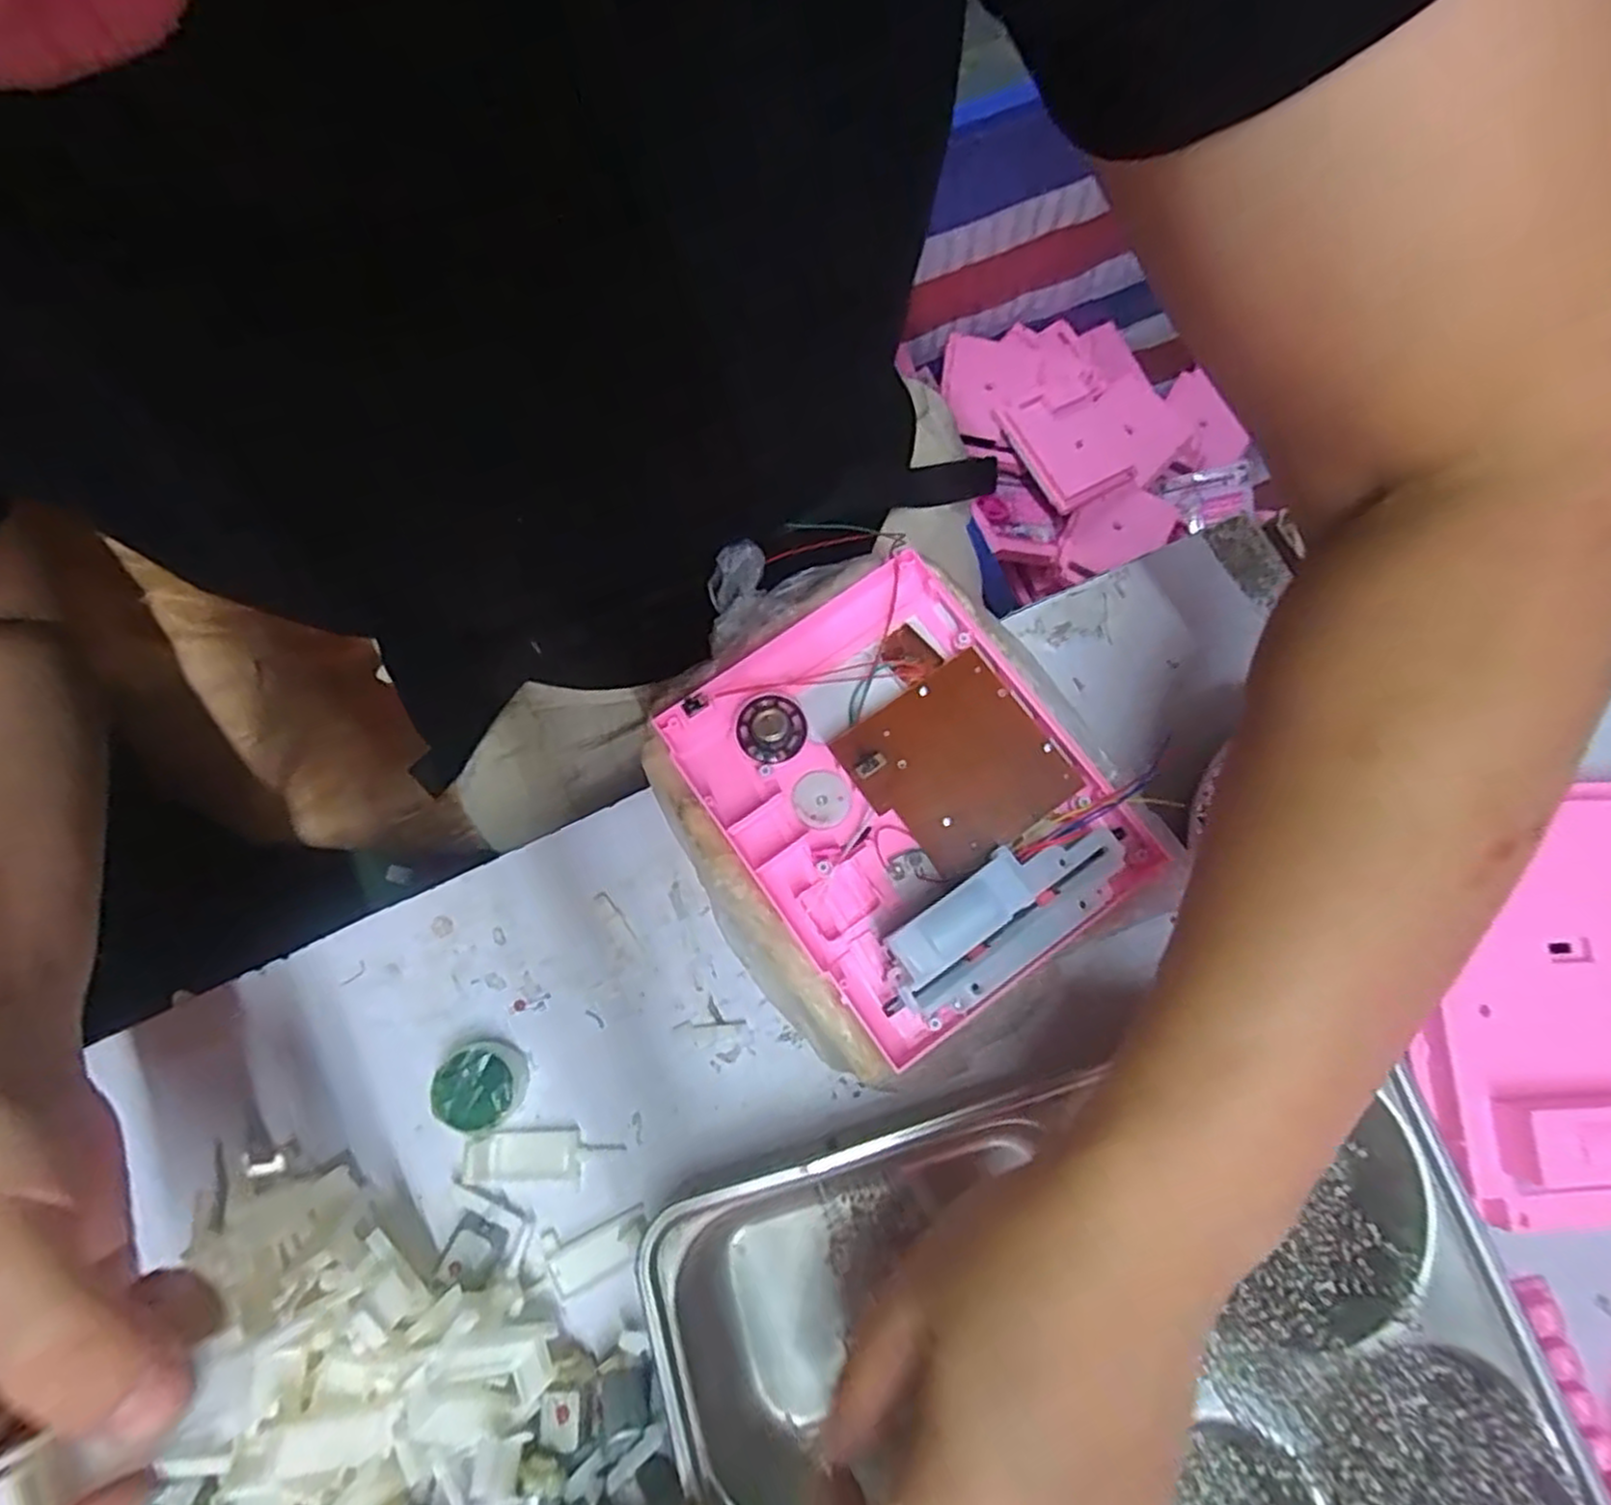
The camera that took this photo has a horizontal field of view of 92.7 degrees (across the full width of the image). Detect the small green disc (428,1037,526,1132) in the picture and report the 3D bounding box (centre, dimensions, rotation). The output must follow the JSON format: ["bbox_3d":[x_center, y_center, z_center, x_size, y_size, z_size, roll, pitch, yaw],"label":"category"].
[{"bbox_3d":[-0.130,0.134,0.307,0.029,0.018,0.033,8,75,3],"label":"small green disc"}]

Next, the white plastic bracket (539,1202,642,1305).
[{"bbox_3d":[-0.082,0.192,0.300,0.039,0.004,0.024,-25,76,-5],"label":"white plastic bracket"}]

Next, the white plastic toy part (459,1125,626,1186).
[{"bbox_3d":[-0.107,0.159,0.303,0.061,0.012,0.019,-1,75,1],"label":"white plastic toy part"}]

